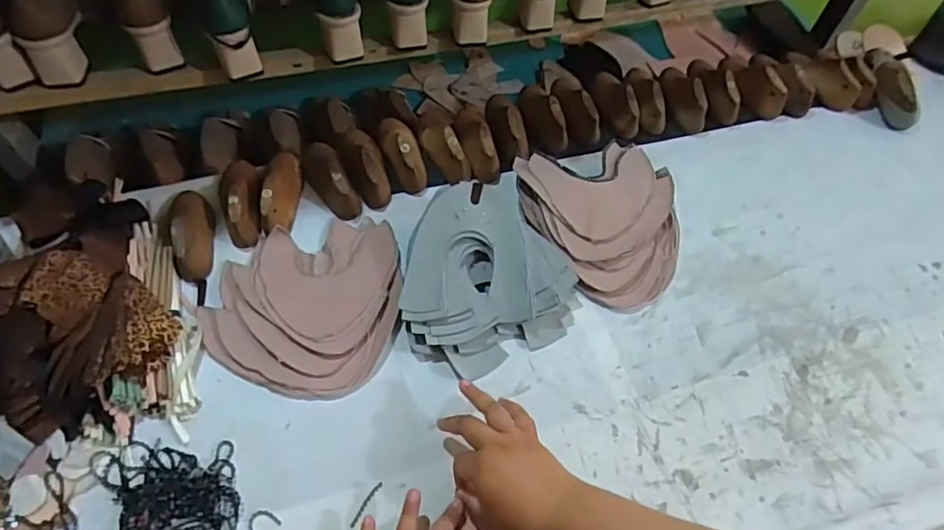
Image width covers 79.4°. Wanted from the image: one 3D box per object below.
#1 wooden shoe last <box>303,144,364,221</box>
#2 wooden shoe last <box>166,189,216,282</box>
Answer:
[{"bbox_3d":[-0.195,-0.126,0.764,0.050,0.045,0.139,-23,62,-16],"label":"wooden shoe last"},{"bbox_3d":[-0.358,-0.052,0.713,0.055,0.043,0.137,-17,60,-13],"label":"wooden shoe last"}]

